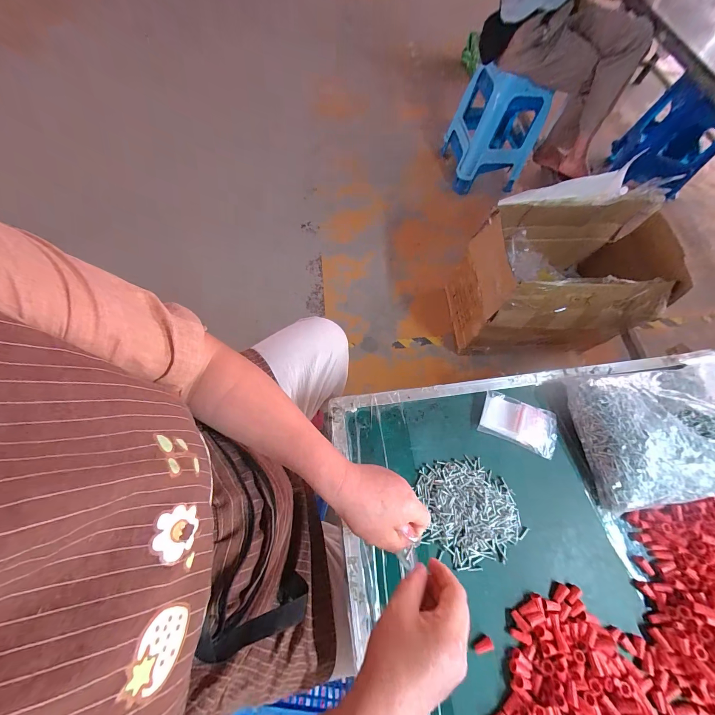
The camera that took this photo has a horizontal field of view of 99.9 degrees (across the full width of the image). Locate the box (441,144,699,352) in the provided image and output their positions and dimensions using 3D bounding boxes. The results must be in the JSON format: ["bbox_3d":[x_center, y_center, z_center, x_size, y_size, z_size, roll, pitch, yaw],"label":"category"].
[{"bbox_3d":[0.783,-0.307,1.184,0.688,0.468,0.455,-3,67,-4],"label":"box"}]

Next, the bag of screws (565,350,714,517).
[{"bbox_3d":[0.497,0.099,0.455,0.311,0.068,0.203,-10,67,-7],"label":"bag of screws"}]

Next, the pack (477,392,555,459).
[{"bbox_3d":[0.257,0.103,0.477,0.116,0.009,0.071,21,67,7],"label":"pack"}]

